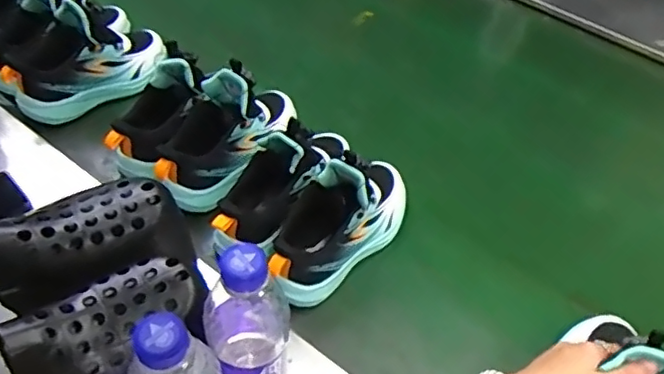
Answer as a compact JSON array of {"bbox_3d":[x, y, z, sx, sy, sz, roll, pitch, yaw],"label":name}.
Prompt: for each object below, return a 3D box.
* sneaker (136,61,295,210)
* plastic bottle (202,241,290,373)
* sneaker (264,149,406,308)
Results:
[{"bbox_3d":[-0.126,-0.081,0.695,0.080,0.117,0.205,20,50,10],"label":"sneaker"},{"bbox_3d":[-0.064,0.117,0.449,0.058,0.224,0.071,-3,50,-9],"label":"plastic bottle"},{"bbox_3d":[0.014,0.024,0.632,0.077,0.116,0.212,38,55,24],"label":"sneaker"}]

